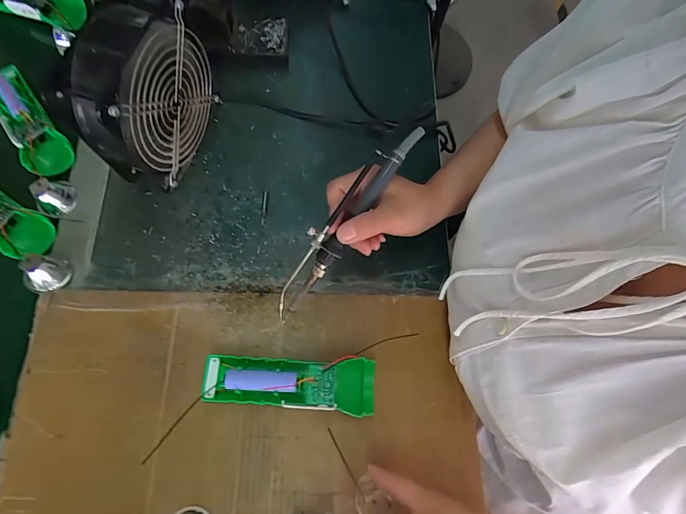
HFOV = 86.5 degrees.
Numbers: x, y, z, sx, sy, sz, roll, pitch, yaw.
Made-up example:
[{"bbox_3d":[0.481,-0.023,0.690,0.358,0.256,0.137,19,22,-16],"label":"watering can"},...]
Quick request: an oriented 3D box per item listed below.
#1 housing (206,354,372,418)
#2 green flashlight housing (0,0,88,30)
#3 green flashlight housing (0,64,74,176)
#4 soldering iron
[{"bbox_3d":[-0.049,0.116,0.345,0.157,0.028,0.049,6,73,0],"label":"housing"},{"bbox_3d":[-0.358,-0.293,0.409,0.136,0.024,0.036,16,73,2],"label":"green flashlight housing"},{"bbox_3d":[-0.339,-0.149,0.394,0.049,0.023,0.122,-30,92,-10],"label":"green flashlight housing"},{"bbox_3d":[-0.001,-0.031,0.321,0.029,0.020,0.206,38,96,9],"label":"soldering iron"}]

